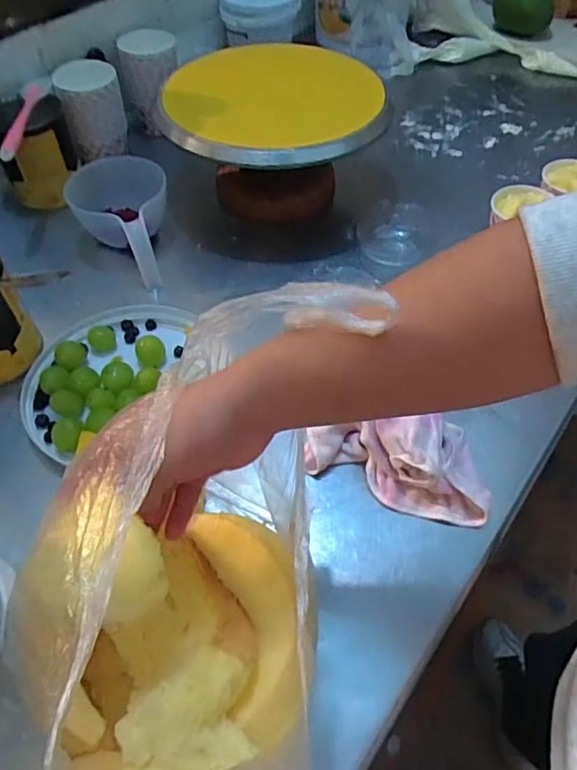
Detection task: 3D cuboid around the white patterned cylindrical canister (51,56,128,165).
[{"bbox_3d":[-0.268,-0.376,0.753,0.079,0.106,0.080,0,53,0],"label":"white patterned cylindrical canister"}]

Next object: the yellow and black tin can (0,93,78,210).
[{"bbox_3d":[-0.331,-0.304,0.724,0.094,0.117,0.078,-20,55,-15],"label":"yellow and black tin can"}]

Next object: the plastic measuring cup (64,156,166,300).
[{"bbox_3d":[-0.203,-0.211,0.682,0.117,0.072,0.199,-17,54,-12],"label":"plastic measuring cup"}]

